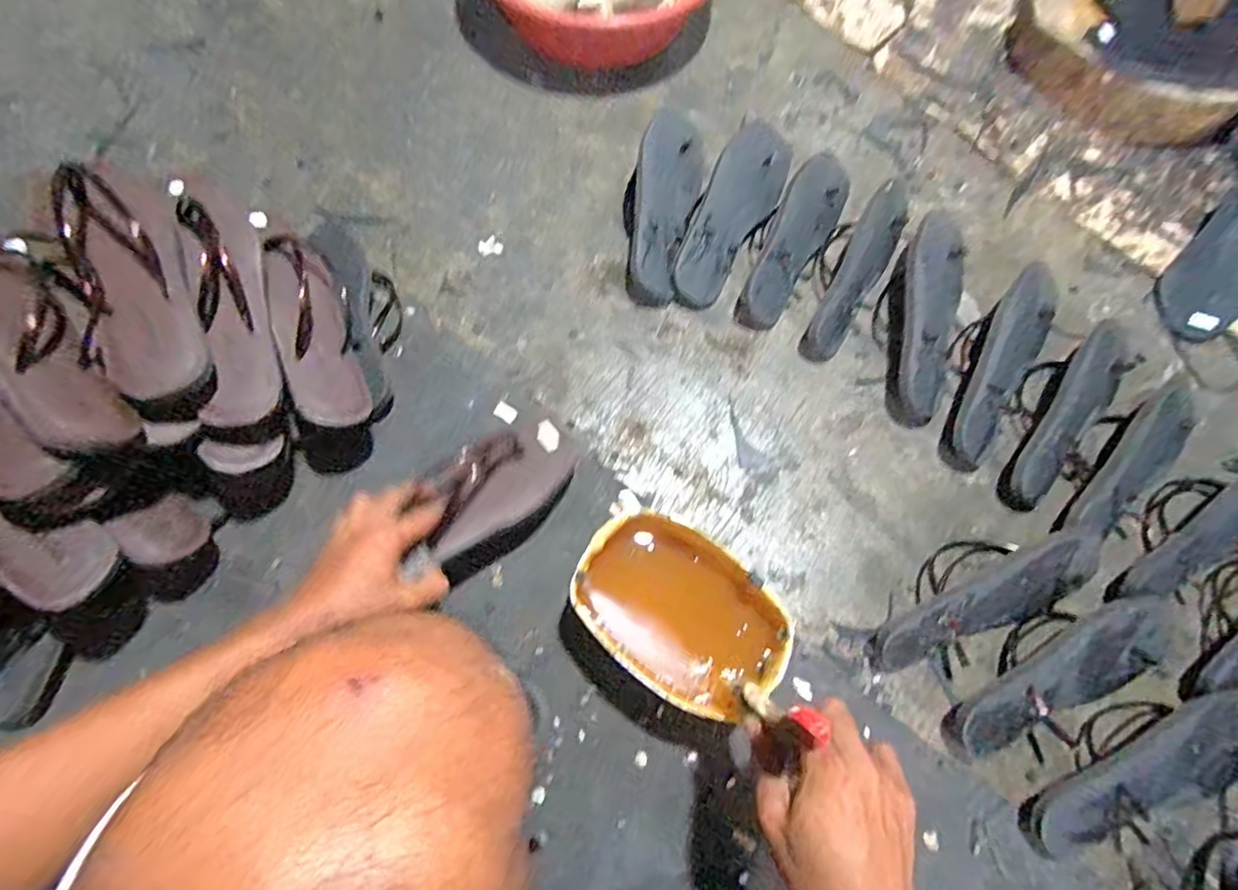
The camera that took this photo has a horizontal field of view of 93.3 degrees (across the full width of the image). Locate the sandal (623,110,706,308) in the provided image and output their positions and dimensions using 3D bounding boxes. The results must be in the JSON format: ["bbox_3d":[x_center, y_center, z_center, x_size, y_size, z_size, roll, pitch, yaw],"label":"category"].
[{"bbox_3d":[0.052,-0.304,0.735,0.089,0.052,0.271,15,70,2],"label":"sandal"}]

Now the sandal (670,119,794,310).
[{"bbox_3d":[0.144,-0.294,0.733,0.090,0.062,0.275,23,70,5],"label":"sandal"}]

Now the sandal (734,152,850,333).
[{"bbox_3d":[0.212,-0.249,0.722,0.079,0.036,0.243,32,80,-17],"label":"sandal"}]

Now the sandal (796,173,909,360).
[{"bbox_3d":[0.287,-0.222,0.701,0.074,0.071,0.262,31,71,8],"label":"sandal"}]

